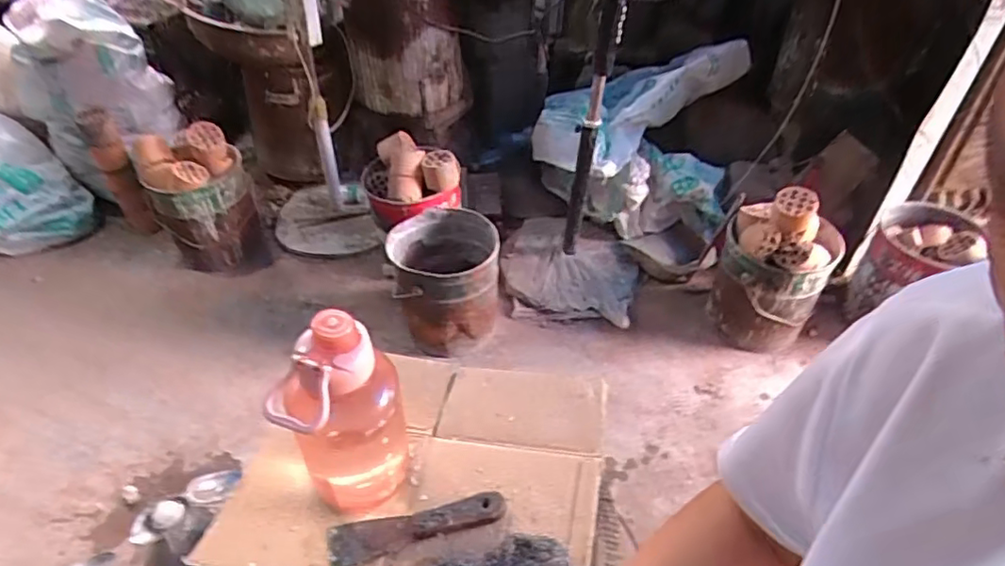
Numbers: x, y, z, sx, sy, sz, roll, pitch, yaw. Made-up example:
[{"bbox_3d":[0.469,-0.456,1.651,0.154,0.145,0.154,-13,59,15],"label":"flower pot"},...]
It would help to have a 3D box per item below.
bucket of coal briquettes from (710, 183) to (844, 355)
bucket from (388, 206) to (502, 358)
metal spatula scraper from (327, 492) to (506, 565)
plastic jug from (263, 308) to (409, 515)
[{"bbox_3d":[0.746,-0.055,1.648,0.270,0.459,0.292,21,48,22],"label":"bucket of coal briquettes"},{"bbox_3d":[-0.161,-0.028,1.698,0.286,0.279,0.359,-9,44,-7],"label":"bucket"},{"bbox_3d":[-0.089,0.246,0.619,0.180,0.024,0.045,-12,44,-10],"label":"metal spatula scraper"},{"bbox_3d":[-0.151,0.134,0.590,0.110,0.221,0.099,-15,45,-13],"label":"plastic jug"}]

